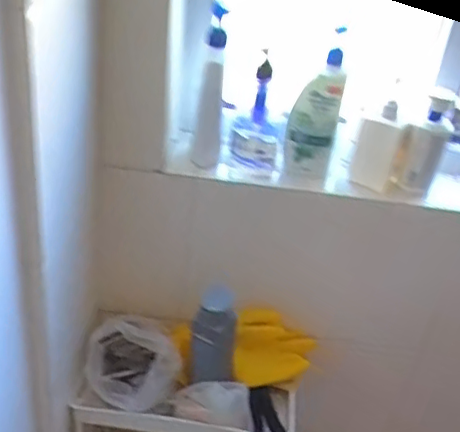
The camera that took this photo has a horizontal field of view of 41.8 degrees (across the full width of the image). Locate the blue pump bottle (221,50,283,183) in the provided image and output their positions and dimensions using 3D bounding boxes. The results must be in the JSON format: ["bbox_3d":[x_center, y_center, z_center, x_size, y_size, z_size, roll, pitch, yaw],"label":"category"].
[{"bbox_3d":[0.046,-0.166,1.001,0.098,0.210,0.092,6,31,-3],"label":"blue pump bottle"}]

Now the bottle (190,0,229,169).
[{"bbox_3d":[-0.029,-0.197,0.952,0.042,0.260,0.050,6,31,-3],"label":"bottle"}]

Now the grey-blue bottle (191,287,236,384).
[{"bbox_3d":[-0.018,0.200,0.984,0.081,0.188,0.068,-22,42,-39],"label":"grey-blue bottle"}]

